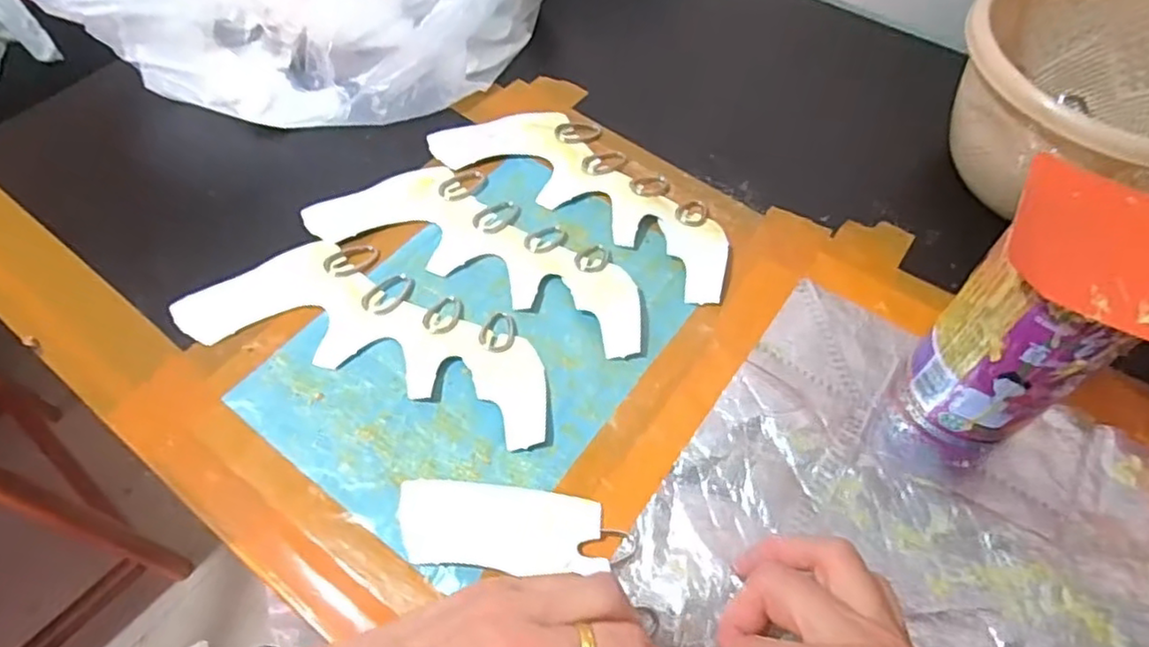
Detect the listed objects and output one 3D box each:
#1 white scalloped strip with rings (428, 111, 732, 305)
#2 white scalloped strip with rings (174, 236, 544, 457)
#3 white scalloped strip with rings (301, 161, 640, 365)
[{"bbox_3d":[0.011,-0.090,0.436,0.217,0.006,0.084,35,63,19],"label":"white scalloped strip with rings"},{"bbox_3d":[-0.109,0.000,0.374,0.213,0.004,0.080,17,58,10],"label":"white scalloped strip with rings"},{"bbox_3d":[-0.052,-0.049,0.407,0.218,0.006,0.085,26,60,15],"label":"white scalloped strip with rings"}]

